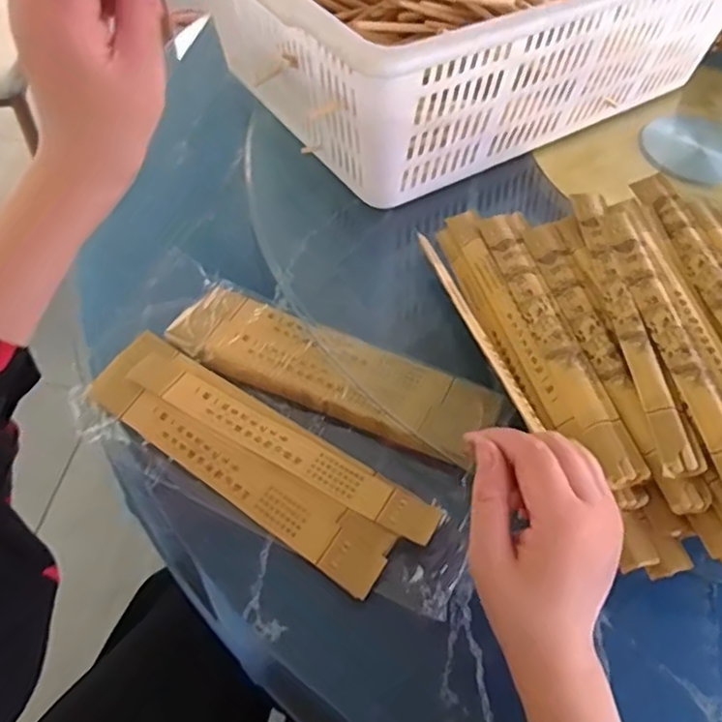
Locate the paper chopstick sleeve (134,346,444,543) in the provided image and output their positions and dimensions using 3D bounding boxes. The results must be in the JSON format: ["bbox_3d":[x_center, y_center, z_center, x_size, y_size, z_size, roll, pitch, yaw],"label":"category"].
[{"bbox_3d":[-0.062,0.060,0.488,0.266,0.008,0.039,28,57,15],"label":"paper chopstick sleeve"}]

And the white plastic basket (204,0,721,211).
[{"bbox_3d":[0.105,-0.371,0.687,0.513,0.189,0.372,-23,59,-19],"label":"white plastic basket"}]

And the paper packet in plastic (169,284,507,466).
[{"bbox_3d":[-0.026,0.007,0.522,0.265,0.018,0.073,22,56,12],"label":"paper packet in plastic"}]

